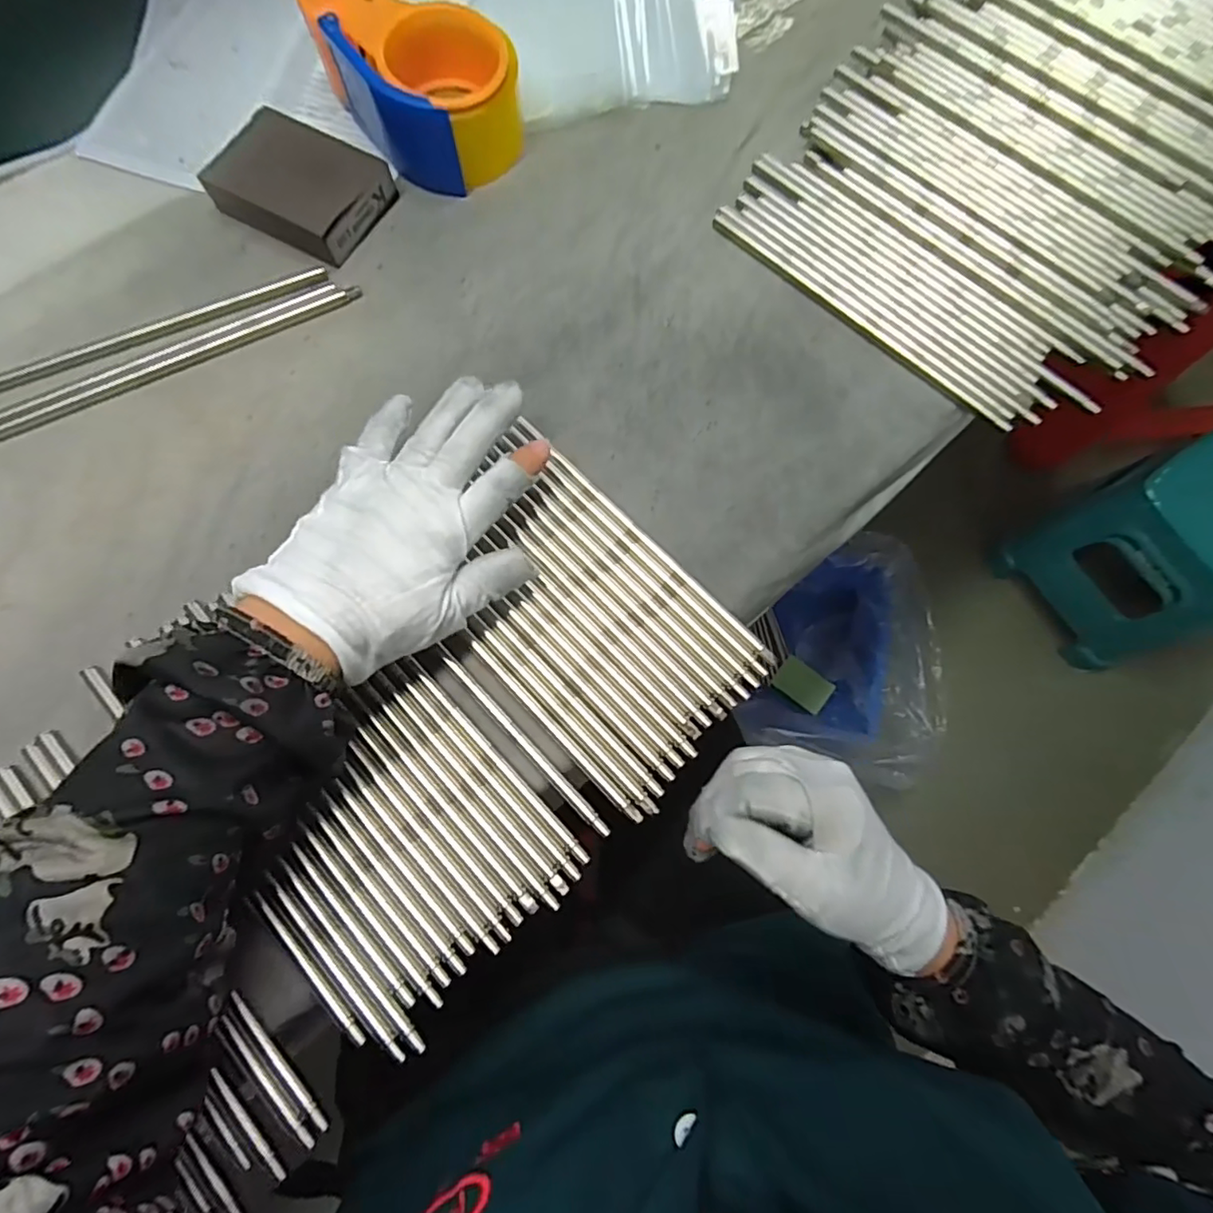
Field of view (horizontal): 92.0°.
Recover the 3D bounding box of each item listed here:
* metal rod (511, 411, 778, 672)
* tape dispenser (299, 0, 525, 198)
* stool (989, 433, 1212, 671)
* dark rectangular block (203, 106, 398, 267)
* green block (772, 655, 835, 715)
[{"bbox_3d":[0.018,-0.039,0.318,0.008,0.004,0.191,-43,79,-12],"label":"metal rod"},{"bbox_3d":[-0.120,-0.341,0.376,0.085,0.060,0.123,-40,78,-11],"label":"tape dispenser"},{"bbox_3d":[0.902,-0.102,0.949,0.271,0.332,0.266,-33,76,-10],"label":"stool"},{"bbox_3d":[-0.197,-0.269,0.374,0.099,0.024,0.072,28,76,7],"label":"dark rectangular block"},{"bbox_3d":[0.342,0.136,1.018,0.088,0.024,0.065,35,75,9],"label":"green block"}]

